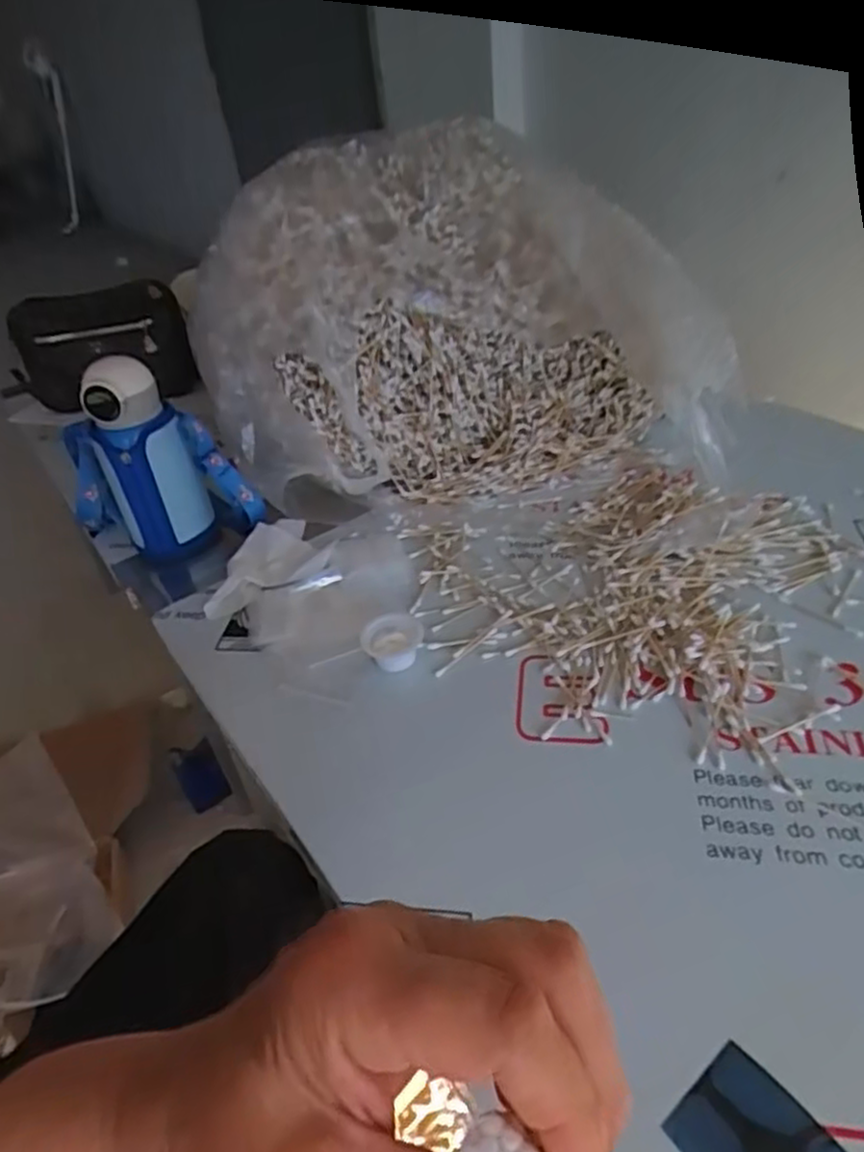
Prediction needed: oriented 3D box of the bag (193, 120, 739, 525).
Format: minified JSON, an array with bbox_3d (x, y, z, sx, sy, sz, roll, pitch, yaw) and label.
[{"bbox_3d":[0.000,-0.272,0.793,0.569,0.311,0.363,-5,39,4],"label":"bag"}]

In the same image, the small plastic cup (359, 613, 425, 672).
[{"bbox_3d":[-0.034,0.058,0.621,0.053,0.024,0.048,-8,38,-1],"label":"small plastic cup"}]

